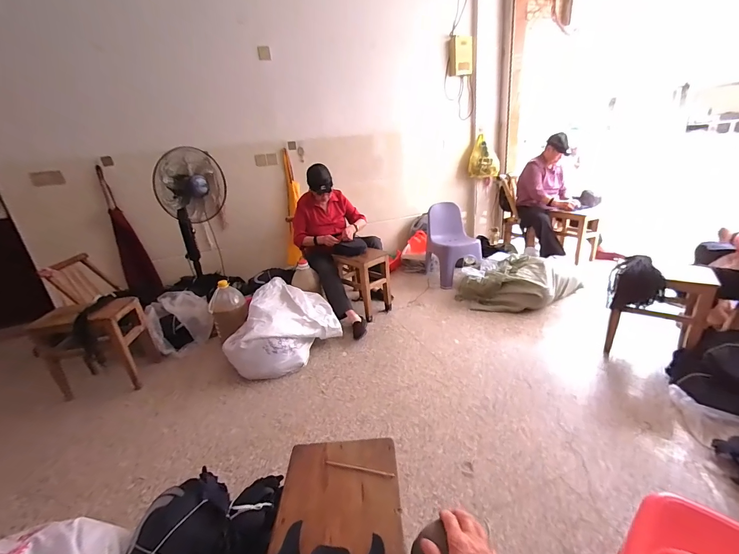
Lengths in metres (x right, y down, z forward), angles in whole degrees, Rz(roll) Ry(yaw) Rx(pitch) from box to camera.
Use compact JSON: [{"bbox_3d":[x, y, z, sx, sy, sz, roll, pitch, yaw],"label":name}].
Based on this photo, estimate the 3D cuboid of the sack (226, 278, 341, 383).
[{"bbox_3d":[-0.491,0.278,1.786,0.437,0.313,0.608,14,28,42],"label":"sack"}]

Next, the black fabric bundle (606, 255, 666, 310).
[{"bbox_3d":[1.217,0.038,1.467,0.162,0.247,0.186,-23,27,-38],"label":"black fabric bundle"}]

